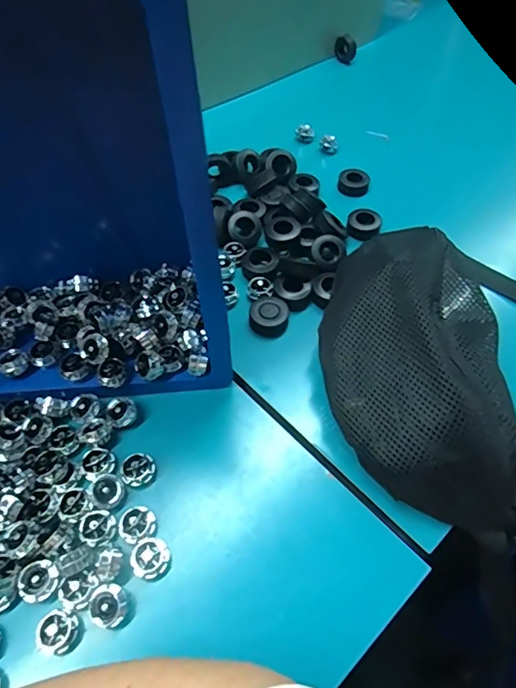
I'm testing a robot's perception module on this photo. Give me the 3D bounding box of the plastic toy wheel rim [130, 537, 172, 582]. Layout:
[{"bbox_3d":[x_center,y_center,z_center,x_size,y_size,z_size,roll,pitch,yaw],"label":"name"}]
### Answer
[{"bbox_3d":[-0.075,0.151,0.340,0.027,0.007,0.026,40,63,22],"label":"plastic toy wheel rim"}]

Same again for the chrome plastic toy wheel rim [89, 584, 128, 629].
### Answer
[{"bbox_3d":[-0.099,0.172,0.320,0.023,0.016,0.024,1,55,-2],"label":"chrome plastic toy wheel rim"}]

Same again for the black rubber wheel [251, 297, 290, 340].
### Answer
[{"bbox_3d":[0.011,-0.026,0.460,0.036,0.015,0.038,1,55,-2],"label":"black rubber wheel"}]

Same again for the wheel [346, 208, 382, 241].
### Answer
[{"bbox_3d":[0.116,-0.131,0.531,0.036,0.015,0.035,1,55,-2],"label":"wheel"}]

